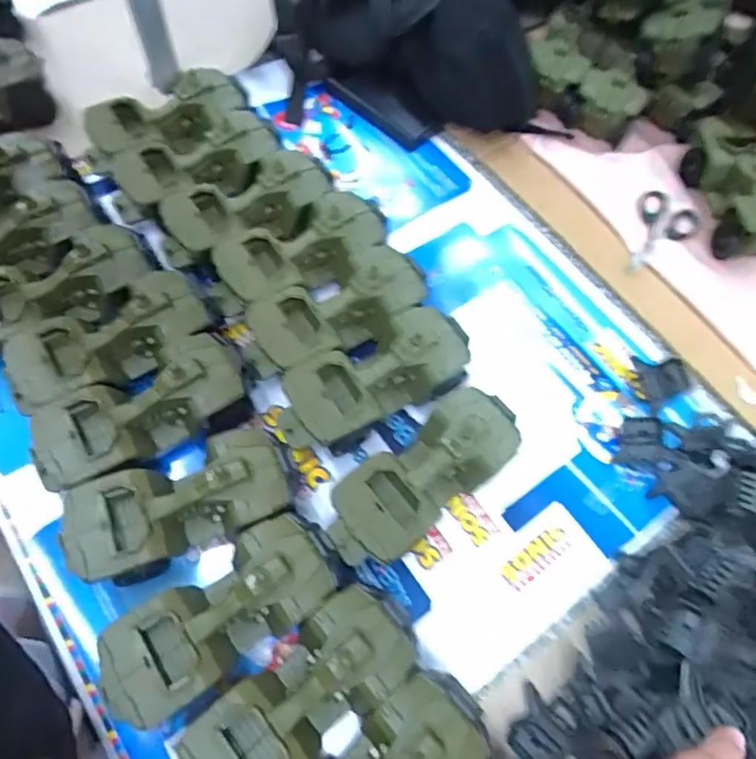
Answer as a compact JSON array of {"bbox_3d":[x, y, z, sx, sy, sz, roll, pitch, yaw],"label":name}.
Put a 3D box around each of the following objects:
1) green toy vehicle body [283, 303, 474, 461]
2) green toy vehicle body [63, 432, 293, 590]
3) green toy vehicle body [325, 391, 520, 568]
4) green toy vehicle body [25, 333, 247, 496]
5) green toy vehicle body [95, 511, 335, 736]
[{"bbox_3d":[-0.002,0.004,0.561,0.189,0.077,0.088,-26,69,-15],"label":"green toy vehicle body"},{"bbox_3d":[-0.163,0.112,0.498,0.175,0.070,0.086,-21,68,-13],"label":"green toy vehicle body"},{"bbox_3d":[0.040,0.087,0.526,0.195,0.074,0.084,-38,72,-19],"label":"green toy vehicle body"},{"bbox_3d":[-0.210,0.035,0.529,0.183,0.068,0.078,-30,70,-17],"label":"green toy vehicle body"},{"bbox_3d":[-0.121,0.186,0.464,0.175,0.070,0.085,-30,70,-17],"label":"green toy vehicle body"}]

